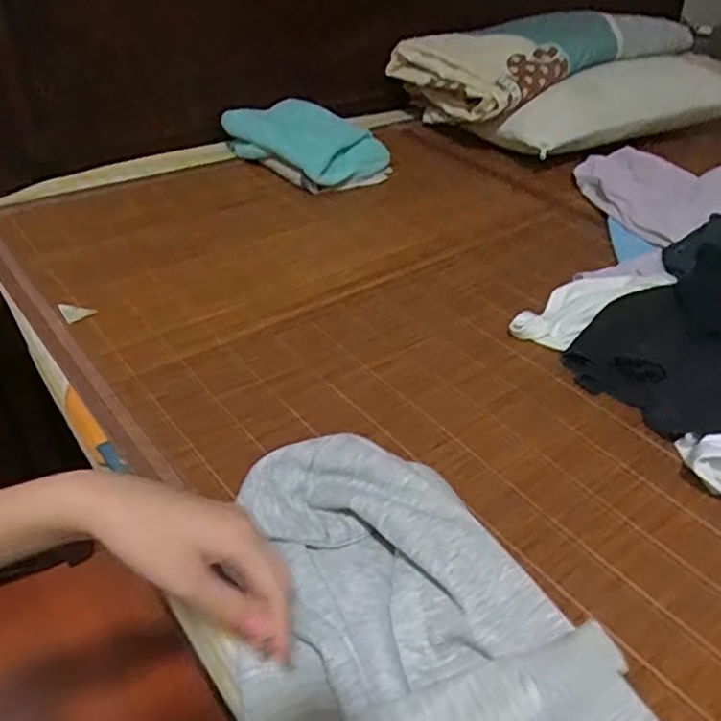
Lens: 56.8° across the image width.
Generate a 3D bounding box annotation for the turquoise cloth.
[{"bbox_3d":[-0.075,-0.341,1.064,0.214,0.095,0.182,-17,43,-24],"label":"turquoise cloth"}]

